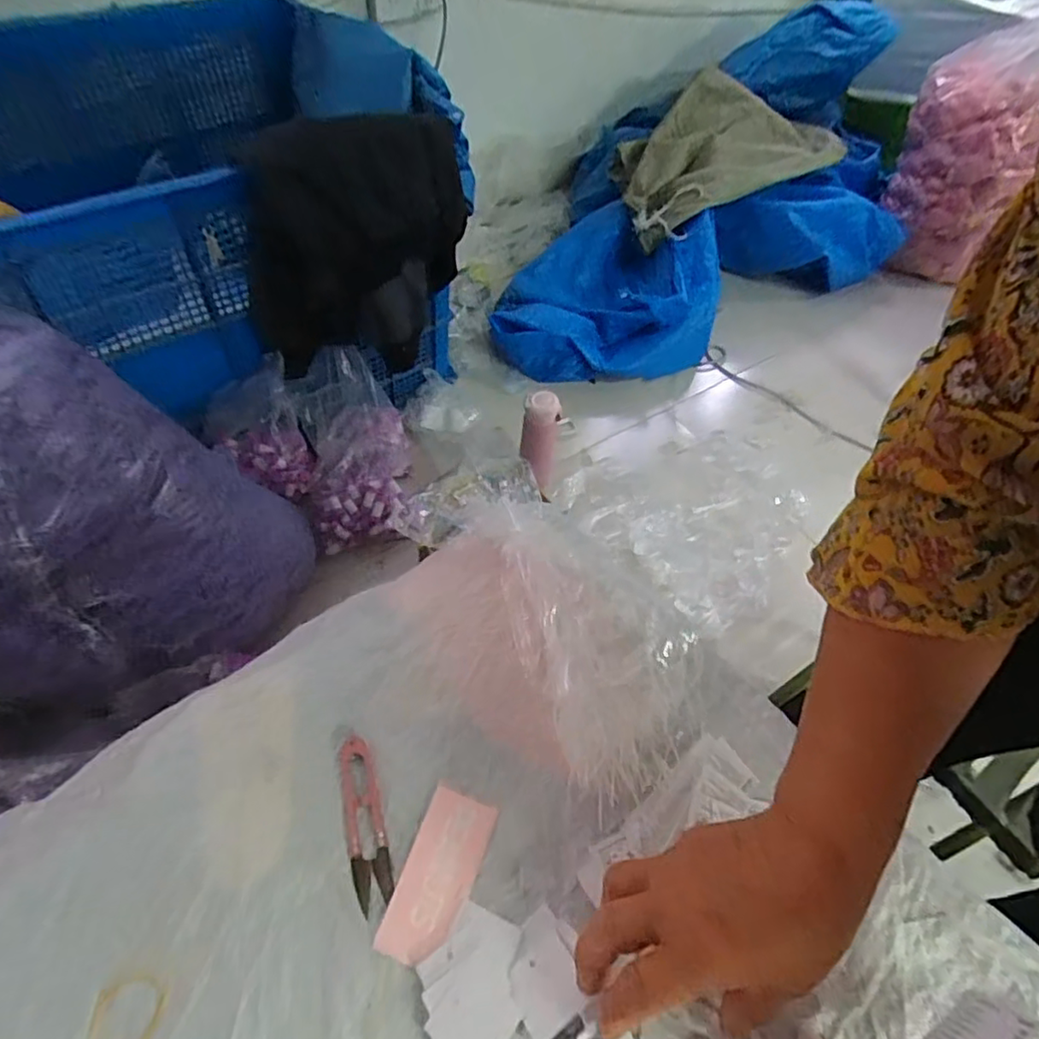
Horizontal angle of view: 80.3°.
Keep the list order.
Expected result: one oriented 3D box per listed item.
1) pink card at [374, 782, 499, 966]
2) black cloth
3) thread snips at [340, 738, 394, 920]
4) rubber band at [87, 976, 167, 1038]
[{"bbox_3d":[-0.051,0.223,0.387,0.044,0.004,0.095,20,60,9],"label":"pink card"},{"bbox_3d":[-0.254,-0.452,1.030,0.417,0.392,0.156,-25,52,-32],"label":"black cloth"},{"bbox_3d":[-0.101,0.194,0.399,0.025,0.012,0.100,-11,55,-13],"label":"thread snips"},{"bbox_3d":[-0.213,0.270,0.332,0.037,0.004,0.037,-3,54,-8],"label":"rubber band"}]

